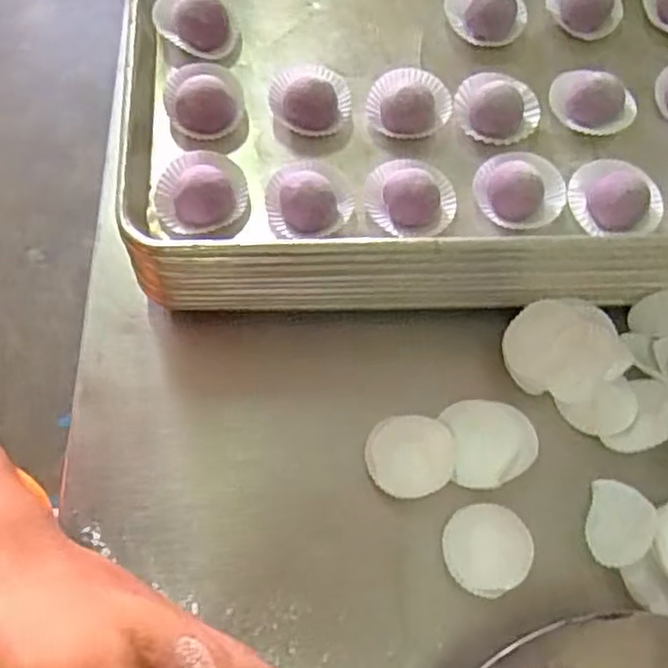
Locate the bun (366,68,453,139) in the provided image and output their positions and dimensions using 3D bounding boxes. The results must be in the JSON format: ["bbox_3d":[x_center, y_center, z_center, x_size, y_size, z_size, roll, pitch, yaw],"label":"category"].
[{"bbox_3d":[0.053,-0.164,0.489,0.057,0.023,0.049,9,70,1],"label":"bun"}]

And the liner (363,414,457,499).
[{"bbox_3d":[0.054,0.086,0.496,0.061,0.006,0.055,-3,71,-3],"label":"liner"}]

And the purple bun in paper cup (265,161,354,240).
[{"bbox_3d":[-0.016,-0.092,0.462,0.055,0.025,0.055,-2,71,-3],"label":"purple bun in paper cup"}]

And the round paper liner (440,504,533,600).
[{"bbox_3d":[0.106,0.147,0.481,0.059,0.004,0.057,-33,75,-3],"label":"round paper liner"}]

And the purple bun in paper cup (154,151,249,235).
[{"bbox_3d":[-0.089,-0.093,0.462,0.059,0.028,0.054,1,71,-2],"label":"purple bun in paper cup"}]

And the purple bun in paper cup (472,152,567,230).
[{"bbox_3d":[0.124,-0.095,0.470,0.060,0.023,0.055,1,71,-2],"label":"purple bun in paper cup"}]

